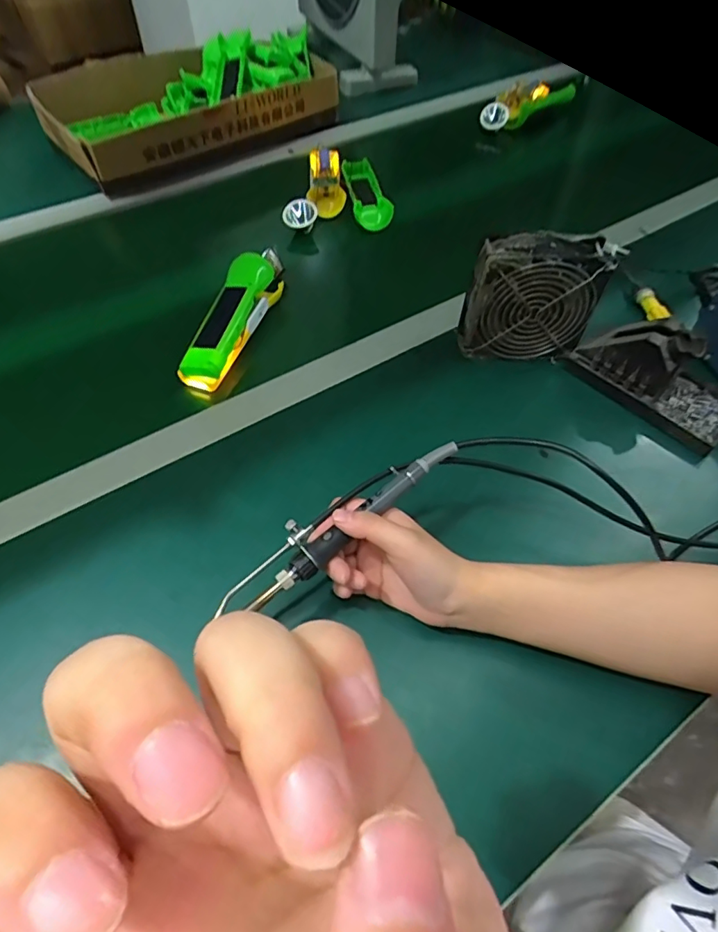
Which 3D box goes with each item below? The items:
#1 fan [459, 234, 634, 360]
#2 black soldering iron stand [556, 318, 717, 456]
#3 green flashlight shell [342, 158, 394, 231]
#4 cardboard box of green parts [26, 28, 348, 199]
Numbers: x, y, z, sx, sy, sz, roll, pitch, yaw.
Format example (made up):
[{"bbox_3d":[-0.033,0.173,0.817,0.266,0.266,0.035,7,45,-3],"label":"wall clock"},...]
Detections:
[{"bbox_3d":[0.169,-0.154,0.528,0.121,0.141,0.042,10,55,6],"label":"fan"},{"bbox_3d":[0.287,-0.095,0.508,0.156,0.073,0.069,39,62,24],"label":"black soldering iron stand"},{"bbox_3d":[0.011,-0.386,0.752,0.051,0.027,0.159,-7,55,-6],"label":"green flashlight shell"},{"bbox_3d":[-0.242,-0.560,0.817,0.437,0.094,0.204,-32,61,-22],"label":"cardboard box of green parts"}]

